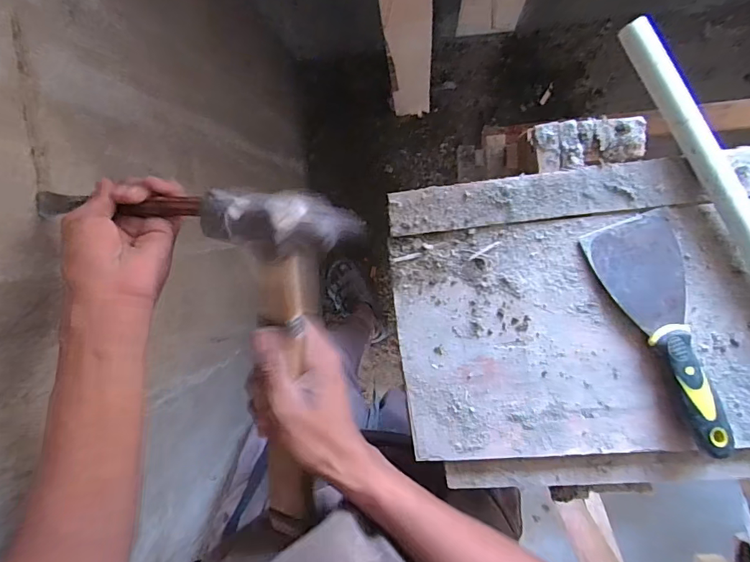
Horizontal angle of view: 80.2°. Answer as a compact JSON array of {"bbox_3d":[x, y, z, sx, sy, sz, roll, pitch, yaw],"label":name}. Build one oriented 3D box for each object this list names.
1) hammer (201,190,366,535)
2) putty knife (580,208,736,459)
[{"bbox_3d":[-0.074,0.079,0.345,0.114,0.042,0.289,5,110,6],"label":"hammer"},{"bbox_3d":[0.247,0.038,0.355,0.066,0.031,0.194,-30,94,9],"label":"putty knife"}]

